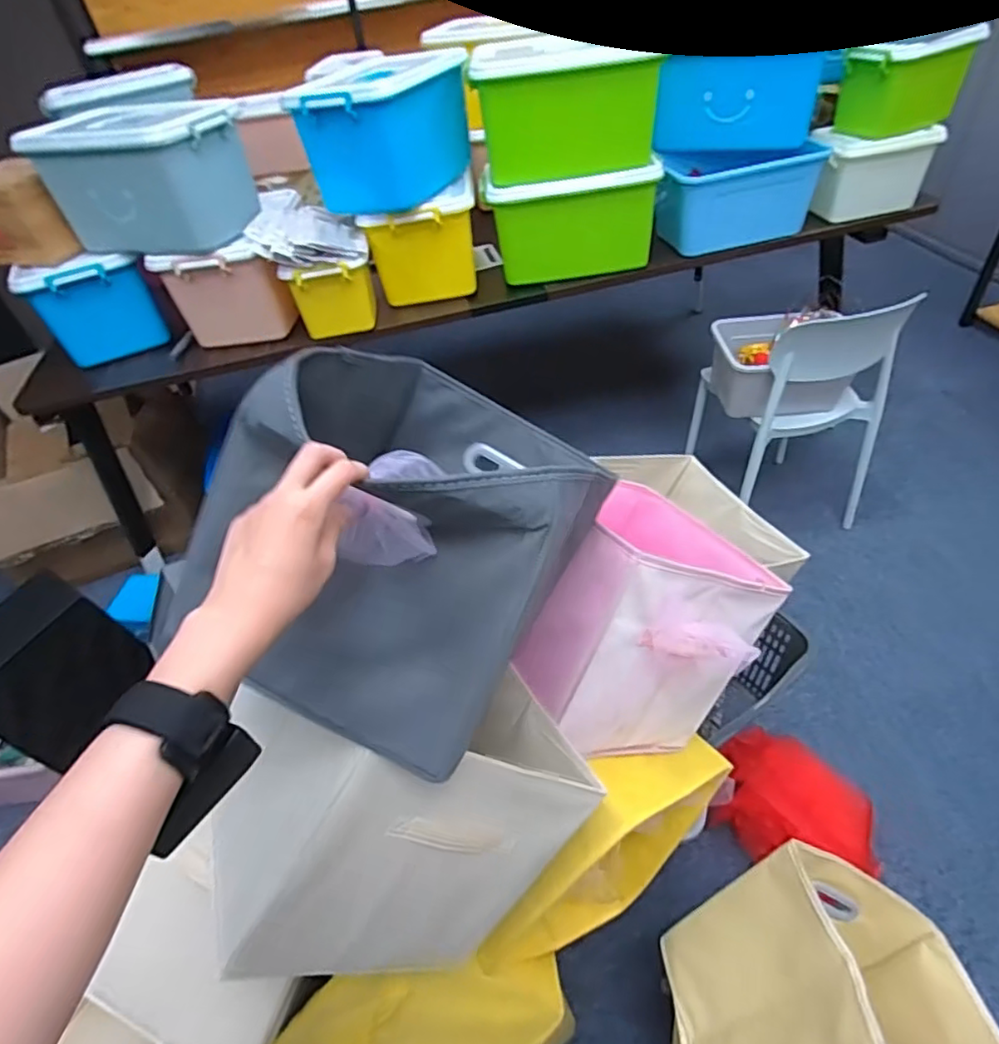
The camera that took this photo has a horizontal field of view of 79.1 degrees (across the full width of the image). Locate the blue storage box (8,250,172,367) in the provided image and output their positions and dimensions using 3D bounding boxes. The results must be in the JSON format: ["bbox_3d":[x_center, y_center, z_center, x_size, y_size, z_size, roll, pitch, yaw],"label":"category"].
[{"bbox_3d":[-0.985,-0.517,1.480,0.250,0.225,0.121,-32,49,-21],"label":"blue storage box"}]

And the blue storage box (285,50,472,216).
[{"bbox_3d":[-0.241,-0.878,1.366,0.244,0.248,0.369,10,47,18],"label":"blue storage box"}]

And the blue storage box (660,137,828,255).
[{"bbox_3d":[0.598,-0.849,1.573,0.384,0.206,0.241,-5,44,4],"label":"blue storage box"}]

